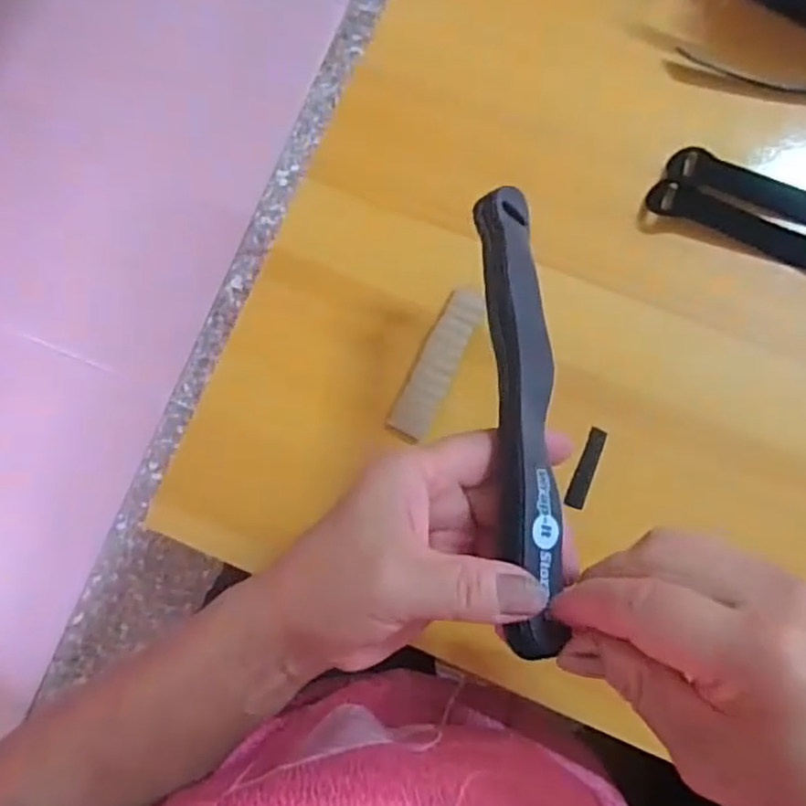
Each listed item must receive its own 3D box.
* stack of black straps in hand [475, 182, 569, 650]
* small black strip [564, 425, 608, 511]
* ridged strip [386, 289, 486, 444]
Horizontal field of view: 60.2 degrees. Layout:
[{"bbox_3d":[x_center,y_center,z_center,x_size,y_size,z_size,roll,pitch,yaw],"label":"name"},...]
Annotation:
[{"bbox_3d":[0.048,-0.001,0.279,0.025,0.015,0.190,-2,72,2],"label":"stack of black straps in hand"},{"bbox_3d":[0.098,0.035,0.372,0.009,0.004,0.044,21,83,5],"label":"small black strip"},{"bbox_3d":[0.019,-0.022,0.381,0.023,0.005,0.088,27,83,6],"label":"ridged strip"}]

